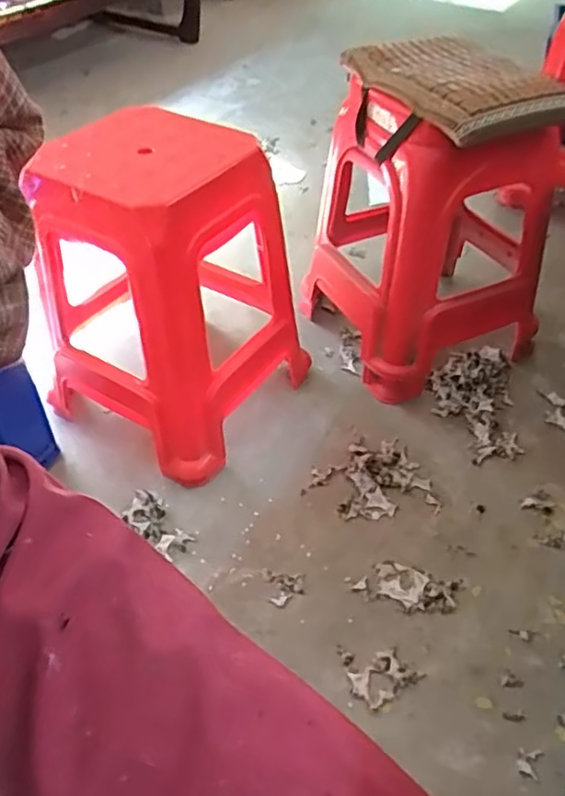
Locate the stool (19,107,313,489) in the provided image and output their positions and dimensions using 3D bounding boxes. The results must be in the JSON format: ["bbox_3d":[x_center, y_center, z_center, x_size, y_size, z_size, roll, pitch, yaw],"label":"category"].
[{"bbox_3d":[-0.177,-0.189,1.112,0.348,0.509,0.389,28,51,24],"label":"stool"}]

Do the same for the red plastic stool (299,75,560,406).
[{"bbox_3d":[0.310,-0.351,1.291,0.439,0.504,0.424,-19,48,-19],"label":"red plastic stool"}]

